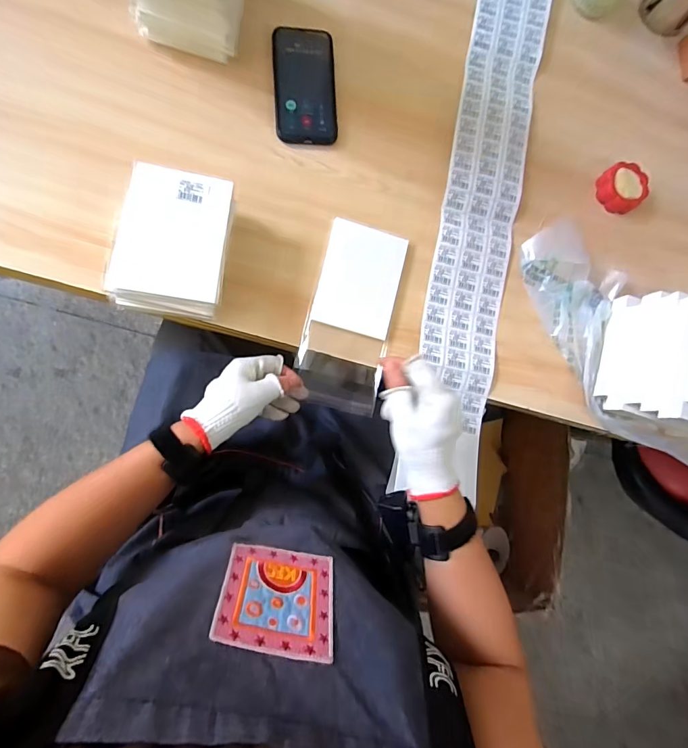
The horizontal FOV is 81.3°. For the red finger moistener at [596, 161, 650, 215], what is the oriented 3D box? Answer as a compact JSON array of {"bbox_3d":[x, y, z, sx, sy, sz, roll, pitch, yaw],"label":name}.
[{"bbox_3d":[0.398,-0.266,0.574,0.064,0.021,0.066,1,86,-10],"label":"red finger moistener"}]

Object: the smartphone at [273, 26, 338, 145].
[{"bbox_3d":[-0.050,-0.369,0.511,0.077,0.010,0.153,-2,86,-10],"label":"smartphone"}]

